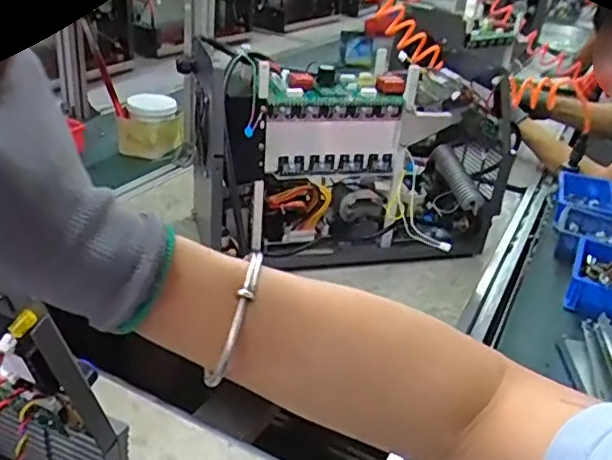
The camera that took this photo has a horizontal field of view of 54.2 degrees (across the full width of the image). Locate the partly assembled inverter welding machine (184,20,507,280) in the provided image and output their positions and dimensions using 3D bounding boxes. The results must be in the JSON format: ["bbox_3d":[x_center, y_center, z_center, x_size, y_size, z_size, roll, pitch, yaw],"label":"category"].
[{"bbox_3d":[0.084,-0.108,0.949,0.490,0.284,0.212,-5,31,-20],"label":"partly assembled inverter welding machine"}]

